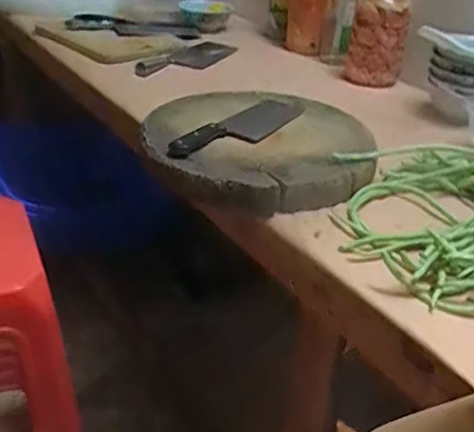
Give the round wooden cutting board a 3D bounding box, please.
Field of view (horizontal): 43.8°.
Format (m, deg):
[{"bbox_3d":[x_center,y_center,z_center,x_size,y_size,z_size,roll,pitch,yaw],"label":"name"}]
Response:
[{"bbox_3d":[0.055,-0.110,0.902,0.305,0.058,0.299,3,31,-2],"label":"round wooden cutting board"}]

